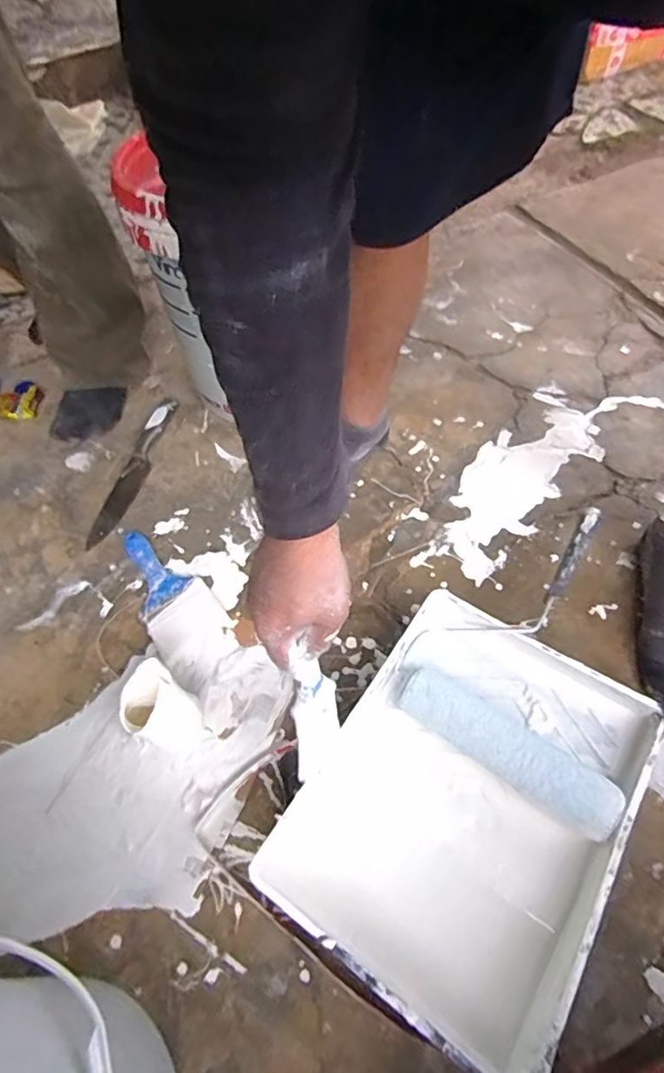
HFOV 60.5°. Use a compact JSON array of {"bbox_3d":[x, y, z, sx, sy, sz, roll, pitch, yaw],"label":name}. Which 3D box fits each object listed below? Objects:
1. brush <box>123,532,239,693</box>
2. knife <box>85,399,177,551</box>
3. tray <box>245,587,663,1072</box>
[{"bbox_3d":[-0.228,0.086,0.796,0.099,0.018,0.268,-35,60,-16],"label":"brush"},{"bbox_3d":[-0.328,-0.117,0.943,0.048,0.023,0.315,7,58,11],"label":"knife"},{"bbox_3d":[0.141,0.262,0.588,0.274,0.093,0.377,27,63,22],"label":"tray"}]

